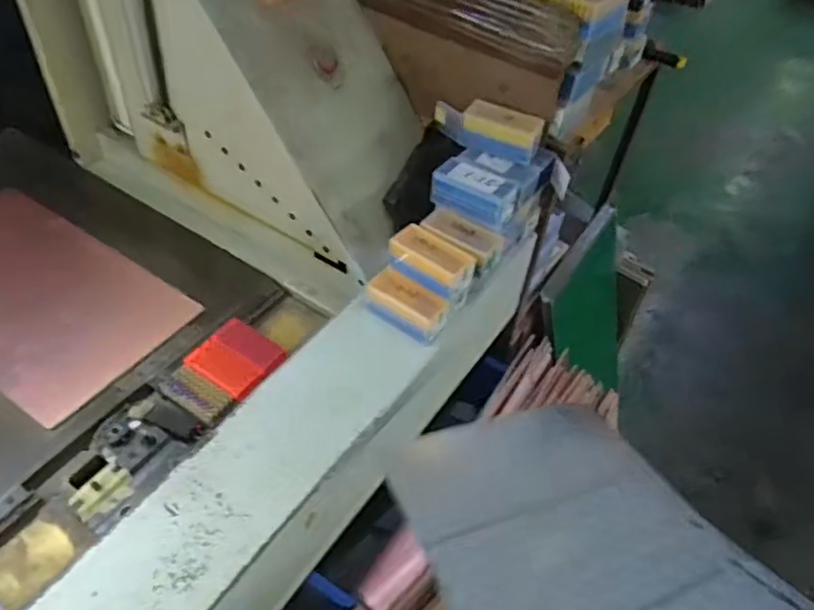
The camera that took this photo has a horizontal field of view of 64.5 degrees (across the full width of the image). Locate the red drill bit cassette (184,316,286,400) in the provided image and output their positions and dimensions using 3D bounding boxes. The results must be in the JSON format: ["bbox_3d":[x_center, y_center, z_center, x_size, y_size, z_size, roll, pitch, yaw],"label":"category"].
[{"bbox_3d":[-0.260,0.081,0.986,0.119,0.021,0.111,27,50,19],"label":"red drill bit cassette"}]

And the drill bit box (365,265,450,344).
[{"bbox_3d":[-0.005,-0.005,0.992,0.141,0.047,0.065,36,53,25],"label":"drill bit box"}]

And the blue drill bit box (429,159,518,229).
[{"bbox_3d":[0.106,-0.178,1.013,0.135,0.056,0.078,32,52,22],"label":"blue drill bit box"}]

